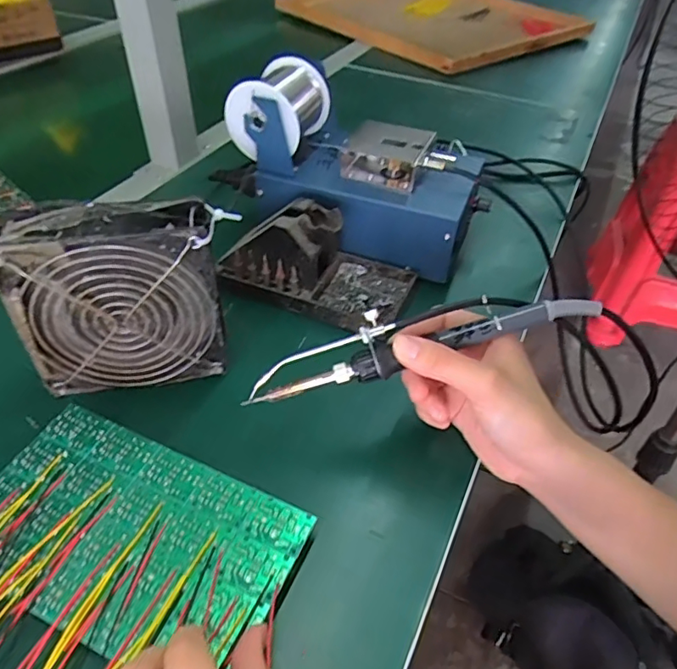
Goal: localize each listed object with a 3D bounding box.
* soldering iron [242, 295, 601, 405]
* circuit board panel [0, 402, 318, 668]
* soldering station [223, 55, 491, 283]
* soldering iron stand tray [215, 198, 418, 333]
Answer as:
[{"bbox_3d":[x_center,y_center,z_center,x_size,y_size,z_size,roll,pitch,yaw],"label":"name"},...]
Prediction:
[{"bbox_3d":[0.046,0.000,0.323,0.207,0.029,0.025,-15,44,1],"label":"soldering iron"},{"bbox_3d":[-0.112,0.104,0.292,0.172,0.006,0.101,19,45,17],"label":"circuit board panel"},{"bbox_3d":[0.017,-0.138,0.475,0.208,0.138,0.118,22,47,20],"label":"soldering station"},{"bbox_3d":[-0.016,-0.065,0.440,0.149,0.078,0.078,17,45,15],"label":"soldering iron stand tray"}]

